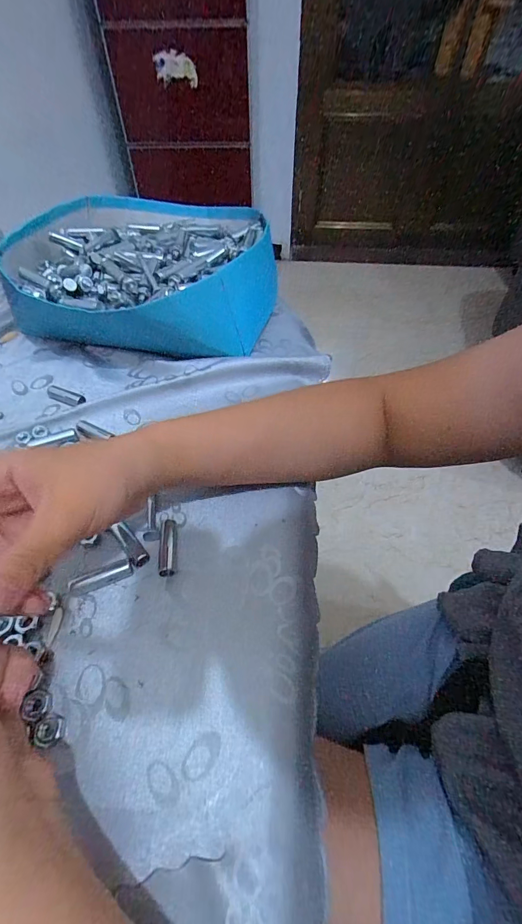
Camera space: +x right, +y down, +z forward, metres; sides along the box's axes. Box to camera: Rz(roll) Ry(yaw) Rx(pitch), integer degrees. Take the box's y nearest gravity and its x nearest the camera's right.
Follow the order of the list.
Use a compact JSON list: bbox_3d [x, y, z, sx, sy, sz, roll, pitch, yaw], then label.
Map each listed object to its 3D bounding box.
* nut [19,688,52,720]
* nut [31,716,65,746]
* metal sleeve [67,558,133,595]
[{"bbox_3d":[-0.123,0.133,0.204,0.014,0.004,0.012,37,59,26],"label":"nut"},{"bbox_3d":[-0.113,0.142,0.198,0.015,0.004,0.013,0,50,-1],"label":"nut"},{"bbox_3d":[-0.107,0.076,0.248,0.041,0.012,0.010,-19,53,-16],"label":"metal sleeve"}]

